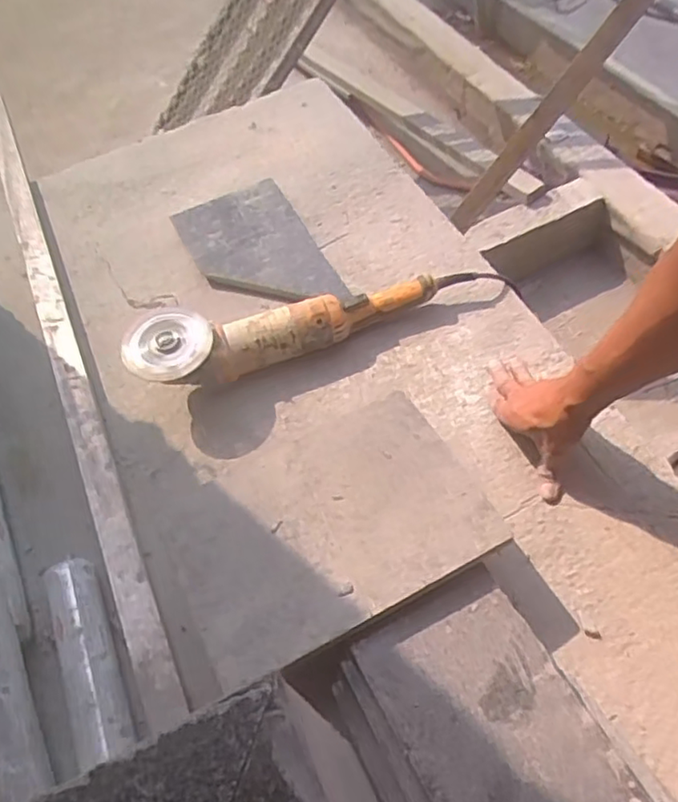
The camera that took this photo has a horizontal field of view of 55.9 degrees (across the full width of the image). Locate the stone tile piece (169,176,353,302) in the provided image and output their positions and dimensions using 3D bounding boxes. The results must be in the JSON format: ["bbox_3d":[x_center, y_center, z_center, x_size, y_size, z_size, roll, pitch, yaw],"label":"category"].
[{"bbox_3d":[-0.124,-0.222,0.928,0.170,0.017,0.279,-20,53,-15],"label":"stone tile piece"}]

